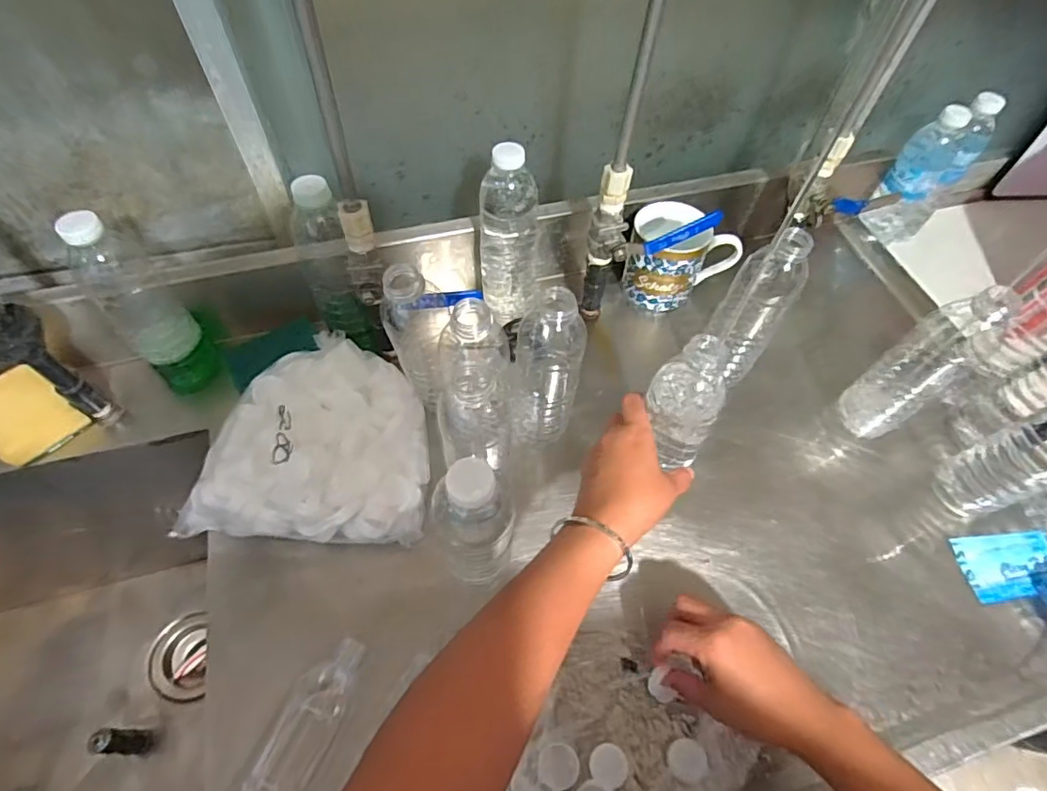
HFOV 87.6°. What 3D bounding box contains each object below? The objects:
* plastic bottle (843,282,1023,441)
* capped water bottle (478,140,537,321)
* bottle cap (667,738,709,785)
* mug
[{"bbox_3d":[0.385,-0.033,0.529,0.056,0.197,0.052,-36,66,-22],"label":"plastic bottle"},{"bbox_3d":[-0.015,-0.169,0.590,0.061,0.190,0.070,4,57,0],"label":"capped water bottle"},{"bbox_3d":[0.131,0.291,0.434,0.029,0.008,0.030,1,57,-2],"label":"bottle cap"},{"bbox_3d":[0.186,-0.158,0.660,0.124,0.093,0.098,21,59,11],"label":"mug"}]

